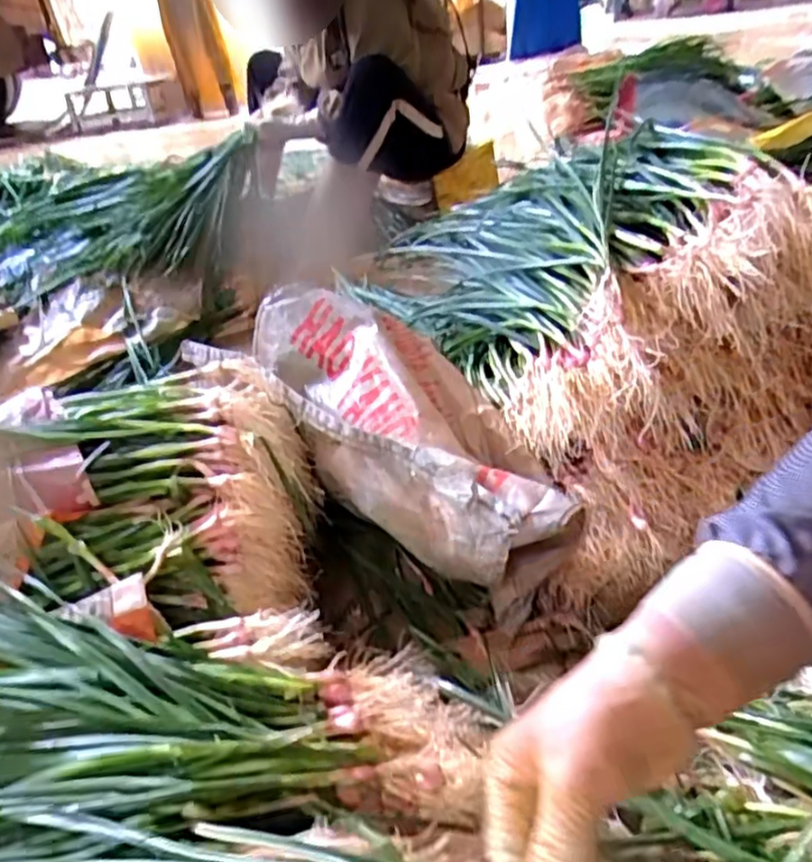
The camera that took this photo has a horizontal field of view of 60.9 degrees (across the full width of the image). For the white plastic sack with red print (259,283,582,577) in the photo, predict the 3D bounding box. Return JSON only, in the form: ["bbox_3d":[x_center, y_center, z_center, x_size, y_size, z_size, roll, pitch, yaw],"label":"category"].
[{"bbox_3d":[-0.014,-0.017,0.747,0.184,0.158,0.452,-19,34,-18],"label":"white plastic sack with red print"}]

